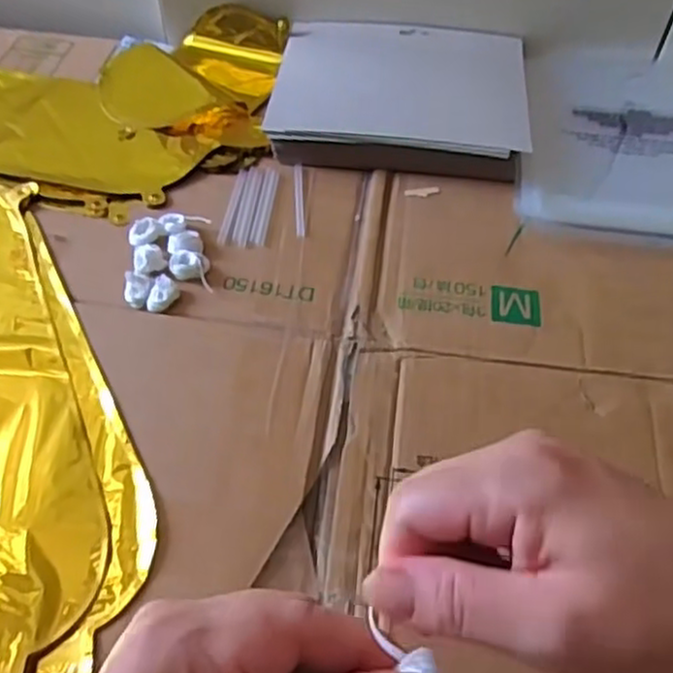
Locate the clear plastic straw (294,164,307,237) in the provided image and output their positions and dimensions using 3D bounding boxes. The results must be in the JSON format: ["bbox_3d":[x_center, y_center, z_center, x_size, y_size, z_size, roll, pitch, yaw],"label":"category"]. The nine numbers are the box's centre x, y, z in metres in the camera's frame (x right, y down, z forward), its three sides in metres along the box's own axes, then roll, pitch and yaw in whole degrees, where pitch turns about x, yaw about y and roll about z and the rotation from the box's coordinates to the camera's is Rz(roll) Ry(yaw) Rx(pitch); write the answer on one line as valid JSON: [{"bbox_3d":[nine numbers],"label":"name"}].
[{"bbox_3d":[-0.028,-0.105,0.549,0.008,0.004,0.077,-3,53,-3],"label":"clear plastic straw"}]

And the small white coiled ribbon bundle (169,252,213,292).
[{"bbox_3d":[-0.103,-0.046,0.507,0.028,0.010,0.031,-4,53,-5],"label":"small white coiled ribbon bundle"}]

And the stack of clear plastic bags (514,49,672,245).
[{"bbox_3d":[0.263,-0.169,0.598,0.208,0.015,0.235,9,53,6],"label":"stack of clear plastic bags"}]

